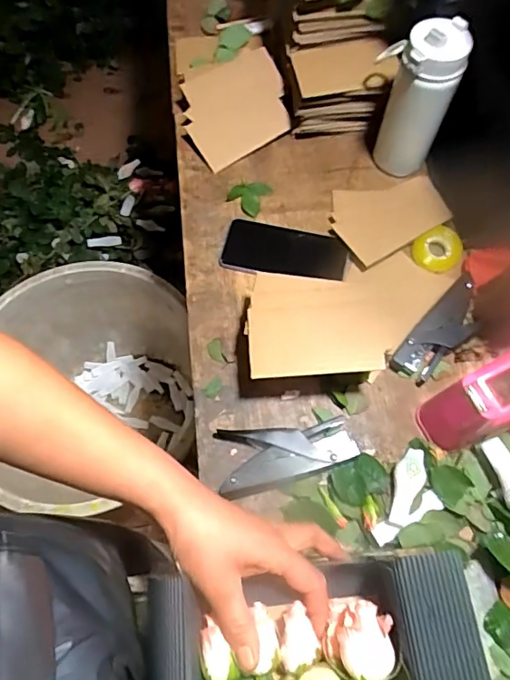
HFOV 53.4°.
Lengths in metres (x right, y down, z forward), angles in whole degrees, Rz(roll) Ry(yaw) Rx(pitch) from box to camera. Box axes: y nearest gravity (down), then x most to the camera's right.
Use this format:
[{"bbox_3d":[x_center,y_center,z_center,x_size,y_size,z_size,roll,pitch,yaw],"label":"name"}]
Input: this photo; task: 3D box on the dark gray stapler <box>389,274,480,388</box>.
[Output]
[{"bbox_3d":[0.225,-0.012,0.605,0.054,0.022,0.150,42,73,16],"label":"dark gray stapler"}]

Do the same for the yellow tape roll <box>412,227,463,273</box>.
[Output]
[{"bbox_3d":[0.237,-0.115,0.656,0.061,0.019,0.055,-26,87,3],"label":"yellow tape roll"}]

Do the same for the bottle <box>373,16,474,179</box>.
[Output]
[{"bbox_3d":[0.194,-0.299,0.637,0.097,0.182,0.069,20,69,8],"label":"bottle"}]

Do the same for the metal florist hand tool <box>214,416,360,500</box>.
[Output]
[{"bbox_3d":[0.033,0.120,0.553,0.144,0.020,0.071,-13,68,-5],"label":"metal florist hand tool"}]

